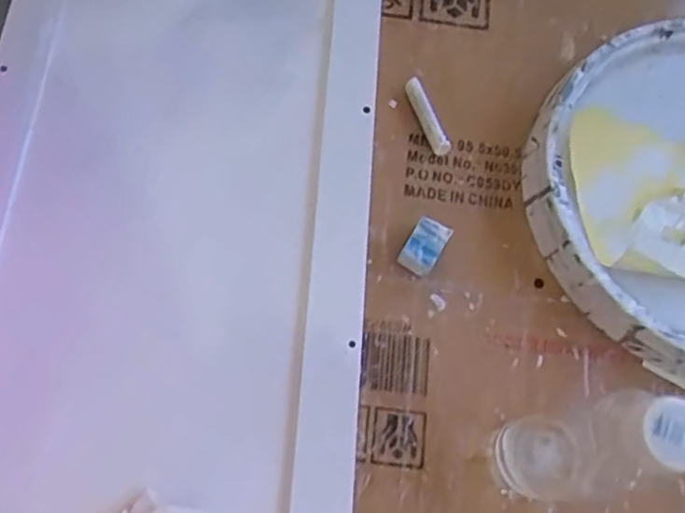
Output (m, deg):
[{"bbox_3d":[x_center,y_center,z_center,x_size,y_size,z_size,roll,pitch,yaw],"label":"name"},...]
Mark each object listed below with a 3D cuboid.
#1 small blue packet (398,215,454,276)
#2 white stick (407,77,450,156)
[{"bbox_3d":[0.060,-0.007,0.491,0.026,0.030,0.032,30,70,9],"label":"small blue packet"},{"bbox_3d":[0.067,-0.112,0.532,0.012,0.014,0.066,-21,70,-11],"label":"white stick"}]

